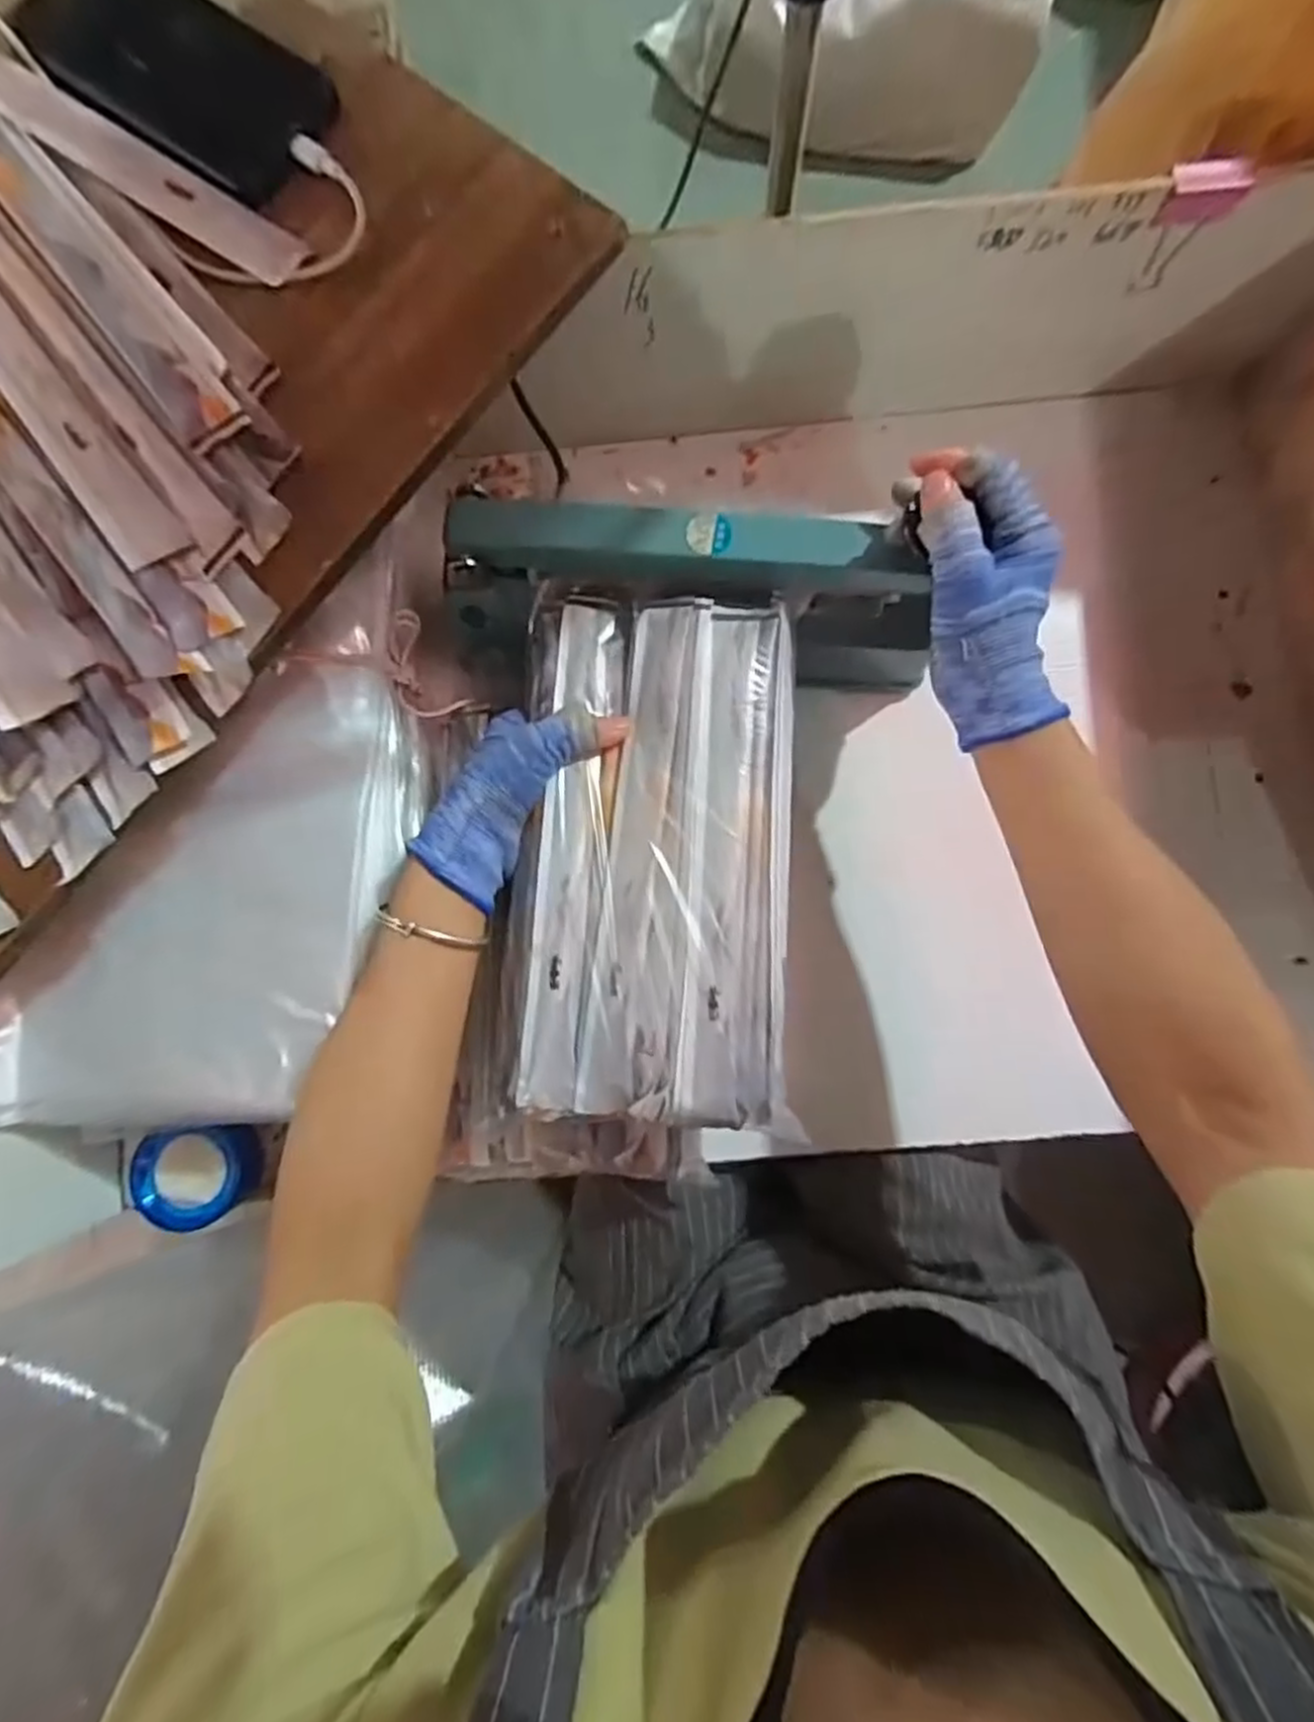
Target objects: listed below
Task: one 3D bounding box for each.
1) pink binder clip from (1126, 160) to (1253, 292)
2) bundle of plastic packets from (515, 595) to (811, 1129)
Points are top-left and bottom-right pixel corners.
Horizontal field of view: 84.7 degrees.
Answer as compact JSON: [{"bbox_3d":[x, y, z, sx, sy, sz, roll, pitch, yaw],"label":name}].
[{"bbox_3d":[0.289,-0.348,0.396,0.037,0.060,0.021,6,86,13],"label":"pink binder clip"},{"bbox_3d":[0.002,-0.006,0.384,0.136,0.022,0.273,1,83,2],"label":"bundle of plastic packets"}]

